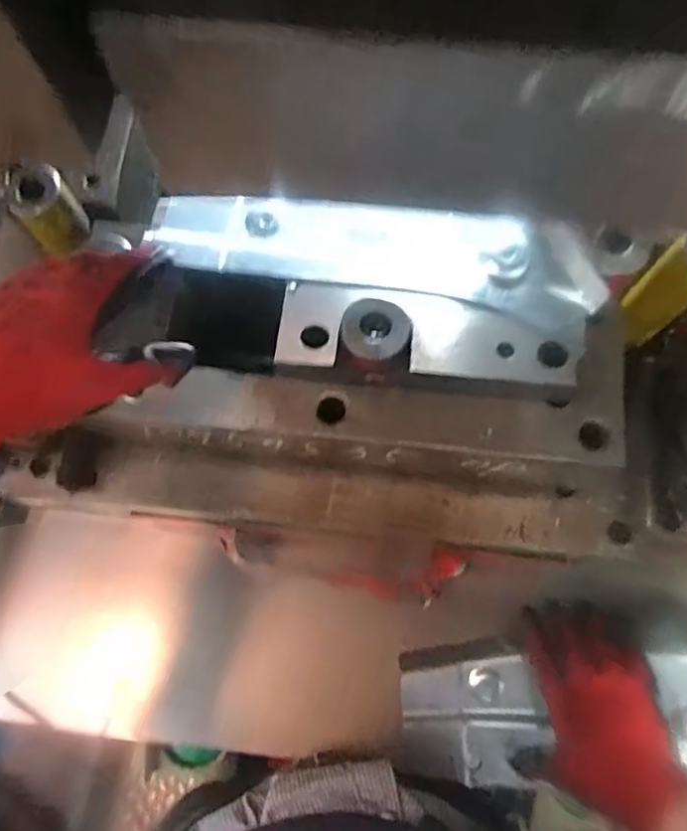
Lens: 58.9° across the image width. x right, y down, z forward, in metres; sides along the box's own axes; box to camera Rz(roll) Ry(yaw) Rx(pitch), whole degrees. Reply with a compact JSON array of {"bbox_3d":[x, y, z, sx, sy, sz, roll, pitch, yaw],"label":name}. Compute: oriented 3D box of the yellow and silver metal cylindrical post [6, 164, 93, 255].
[{"bbox_3d":[-0.222,-0.155,0.458,0.042,0.052,0.039,-1,72,2],"label":"yellow and silver metal cylindrical post"}]

